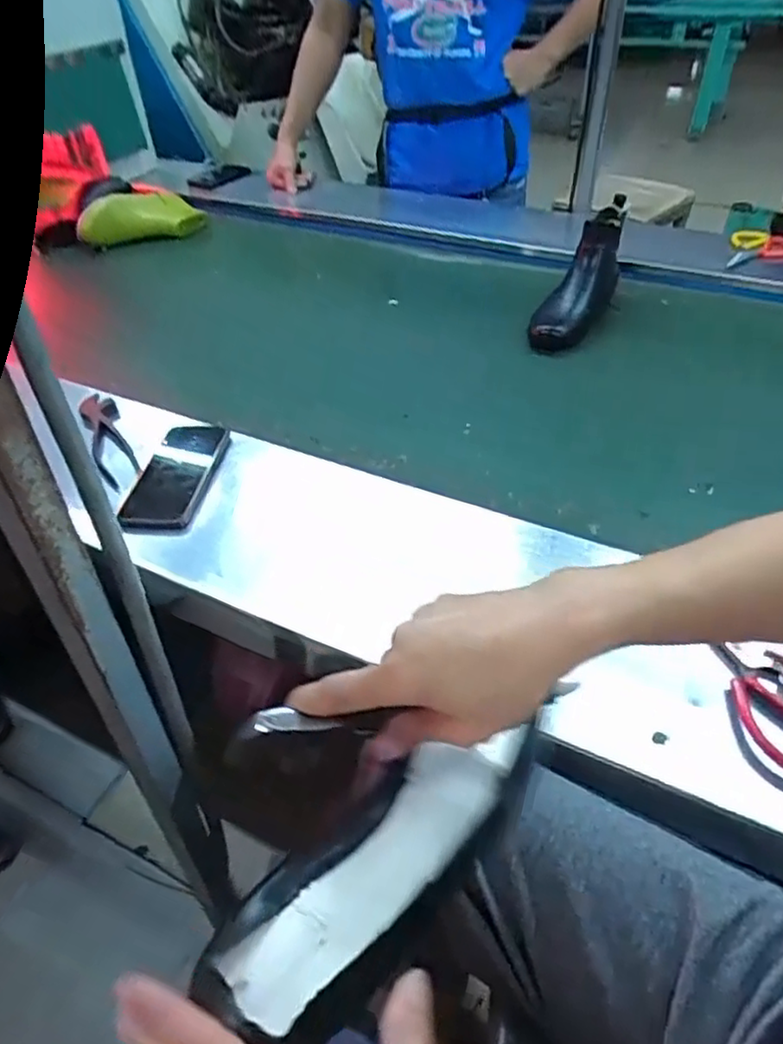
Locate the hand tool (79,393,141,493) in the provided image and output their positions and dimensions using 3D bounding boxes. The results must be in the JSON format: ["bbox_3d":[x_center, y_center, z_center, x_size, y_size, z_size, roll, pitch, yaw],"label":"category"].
[{"bbox_3d":[-0.350,-0.103,0.821,0.045,0.019,0.193,-19,45,-19],"label":"hand tool"}]

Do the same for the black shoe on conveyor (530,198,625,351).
[{"bbox_3d":[0.323,-0.391,1.088,0.076,0.110,0.305,24,72,24],"label":"black shoe on conveyor"}]

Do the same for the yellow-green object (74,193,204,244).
[{"bbox_3d":[-0.534,-0.654,1.417,0.257,0.087,0.053,-20,45,-20],"label":"yellow-green object"}]

